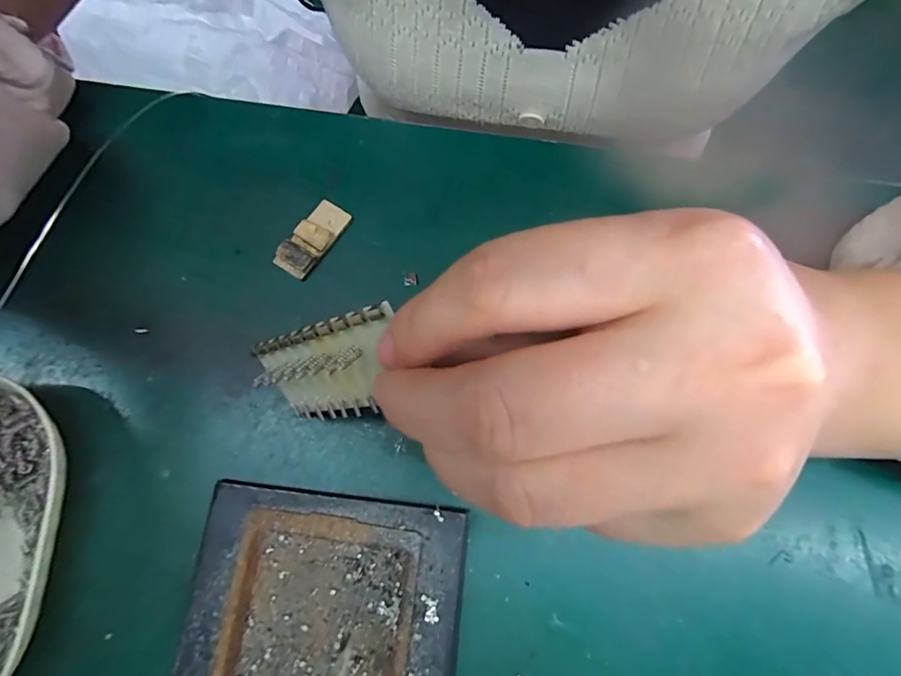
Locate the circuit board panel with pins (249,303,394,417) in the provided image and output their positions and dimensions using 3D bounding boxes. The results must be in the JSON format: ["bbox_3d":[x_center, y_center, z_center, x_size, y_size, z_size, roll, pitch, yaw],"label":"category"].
[{"bbox_3d":[-0.044,0.012,0.148,0.004,0.087,0.033,-46,113,-44],"label":"circuit board panel with pins"}]

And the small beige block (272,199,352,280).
[{"bbox_3d":[-0.066,-0.048,0.209,0.018,0.007,0.039,32,79,10],"label":"small beige block"}]

